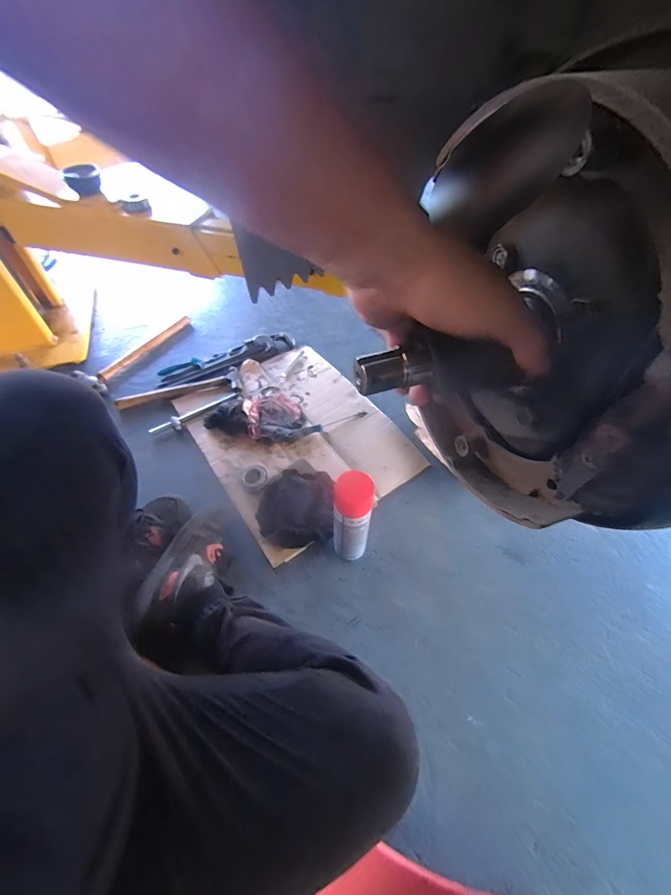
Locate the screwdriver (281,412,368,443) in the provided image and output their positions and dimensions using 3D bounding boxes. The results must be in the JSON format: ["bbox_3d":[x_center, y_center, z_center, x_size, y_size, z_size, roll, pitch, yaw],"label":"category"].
[{"bbox_3d":[-0.027,-0.056,0.958,0.224,0.021,0.025,-17,55,-13],"label":"screwdriver"}]

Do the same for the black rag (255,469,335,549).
[{"bbox_3d":[-0.084,0.129,0.808,0.160,0.036,0.165,0,53,-1],"label":"black rag"}]

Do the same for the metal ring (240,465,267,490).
[{"bbox_3d":[-0.189,0.070,0.863,0.061,0.017,0.064,0,53,0],"label":"metal ring"}]

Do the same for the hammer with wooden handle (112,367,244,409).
[{"bbox_3d":[-0.429,-0.161,1.030,0.326,0.023,0.082,-13,54,-10],"label":"hammer with wooden handle"}]

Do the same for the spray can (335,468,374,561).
[{"bbox_3d":[0.029,0.134,0.680,0.069,0.228,0.066,3,53,2],"label":"spray can"}]

